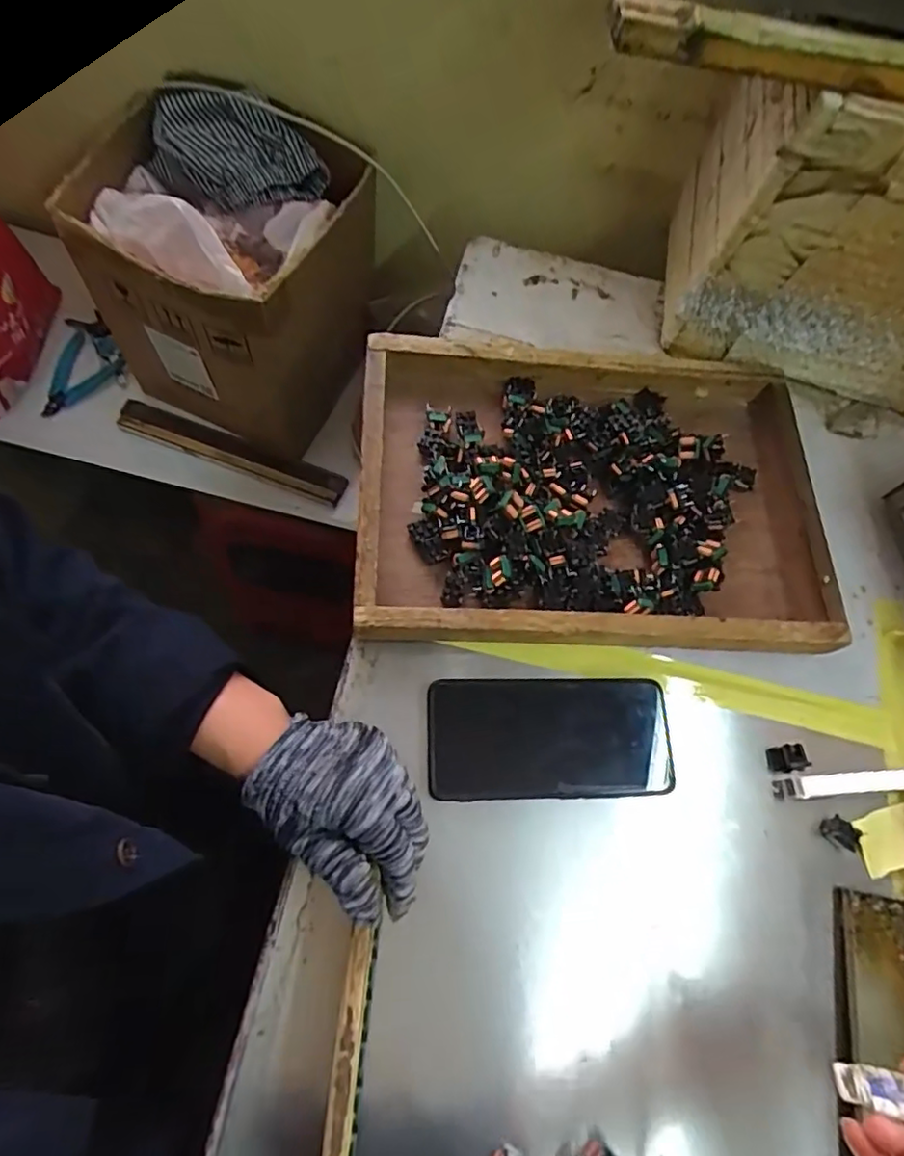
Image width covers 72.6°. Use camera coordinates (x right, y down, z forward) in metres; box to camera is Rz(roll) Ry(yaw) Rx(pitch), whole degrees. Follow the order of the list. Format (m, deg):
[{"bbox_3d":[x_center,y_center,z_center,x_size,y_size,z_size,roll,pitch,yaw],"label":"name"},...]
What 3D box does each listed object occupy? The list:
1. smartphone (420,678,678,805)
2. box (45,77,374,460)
[{"bbox_3d":[0.065,0.105,0.407,0.158,0.012,0.077,-1,68,-3],"label":"smartphone"},{"bbox_3d":[-0.222,-0.323,0.669,0.236,0.264,0.237,27,70,8],"label":"box"}]

